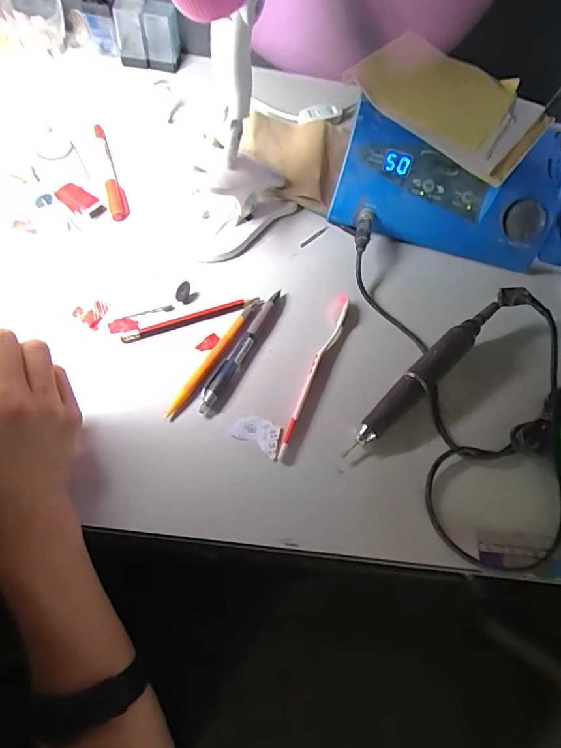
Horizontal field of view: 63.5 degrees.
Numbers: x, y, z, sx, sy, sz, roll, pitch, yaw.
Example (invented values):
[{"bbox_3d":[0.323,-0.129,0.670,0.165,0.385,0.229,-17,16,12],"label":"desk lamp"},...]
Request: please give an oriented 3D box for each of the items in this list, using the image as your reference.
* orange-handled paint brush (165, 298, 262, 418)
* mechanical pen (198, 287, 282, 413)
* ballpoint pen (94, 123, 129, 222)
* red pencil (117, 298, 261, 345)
[{"bbox_3d":[-0.057,-0.019,0.398,0.012,0.005,0.135,32,65,8],"label":"orange-handled paint brush"},{"bbox_3d":[-0.033,-0.023,0.402,0.014,0.011,0.133,30,65,7],"label":"mechanical pen"},{"bbox_3d":[-0.181,-0.218,0.479,0.018,0.017,0.140,-15,68,-14],"label":"ballpoint pen"},{"bbox_3d":[-0.081,-0.051,0.412,0.125,0.008,0.012,-18,69,-15],"label":"red pencil"}]

